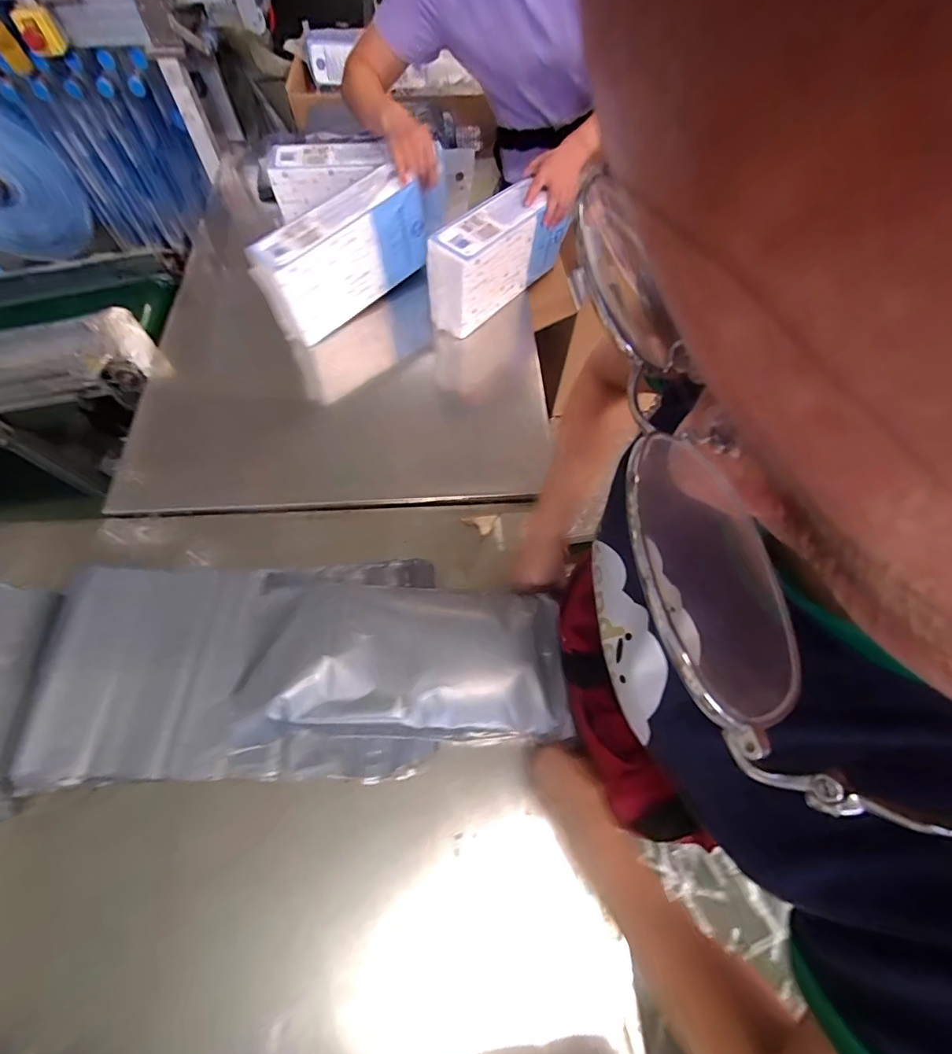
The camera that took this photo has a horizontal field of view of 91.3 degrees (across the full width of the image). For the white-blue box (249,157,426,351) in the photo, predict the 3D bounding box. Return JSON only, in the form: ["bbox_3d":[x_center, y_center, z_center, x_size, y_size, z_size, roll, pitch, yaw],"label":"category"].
[{"bbox_3d":[-0.242,-0.497,0.858,0.089,0.167,0.326,42,72,18],"label":"white-blue box"}]

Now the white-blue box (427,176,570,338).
[{"bbox_3d":[0.040,-0.515,0.884,0.086,0.166,0.312,38,70,17],"label":"white-blue box"}]

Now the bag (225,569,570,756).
[{"bbox_3d":[-0.082,0.154,0.540,0.355,0.043,0.182,3,64,-1],"label":"bag"}]

